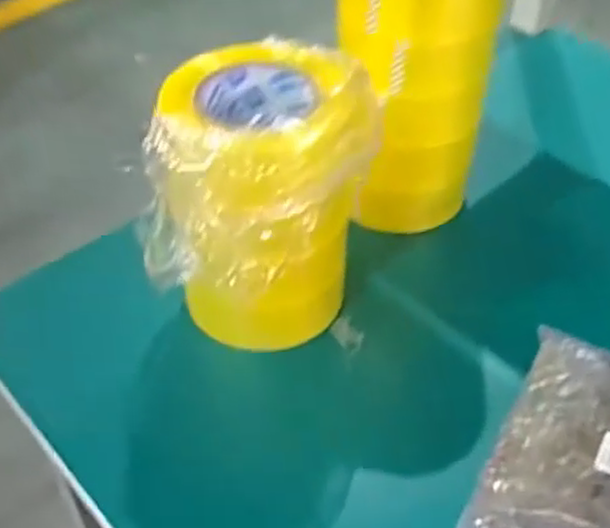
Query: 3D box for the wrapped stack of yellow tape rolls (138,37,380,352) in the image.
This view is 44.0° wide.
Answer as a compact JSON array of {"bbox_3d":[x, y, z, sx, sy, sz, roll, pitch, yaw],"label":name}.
[{"bbox_3d":[-0.035,-0.035,0.556,0.161,0.213,0.142,-10,46,-10],"label":"wrapped stack of yellow tape rolls"}]

